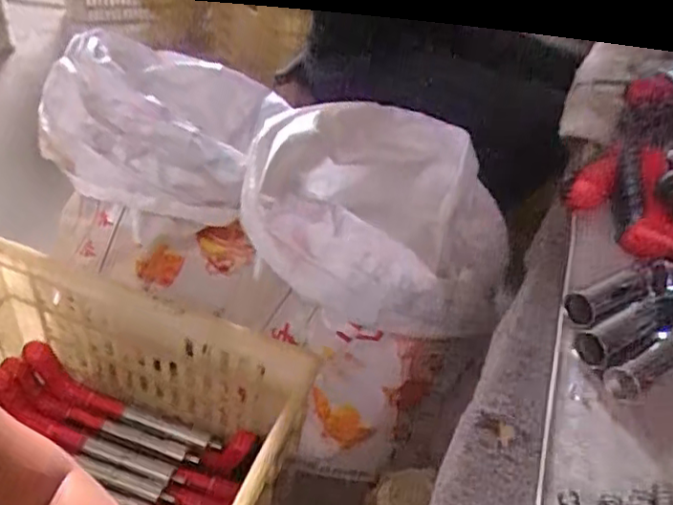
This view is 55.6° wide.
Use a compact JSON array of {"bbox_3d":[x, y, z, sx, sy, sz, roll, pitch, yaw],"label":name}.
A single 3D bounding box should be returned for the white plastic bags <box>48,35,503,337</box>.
[{"bbox_3d":[-0.069,-0.128,0.930,0.671,0.215,0.313,25,41,5],"label":"white plastic bags"}]

